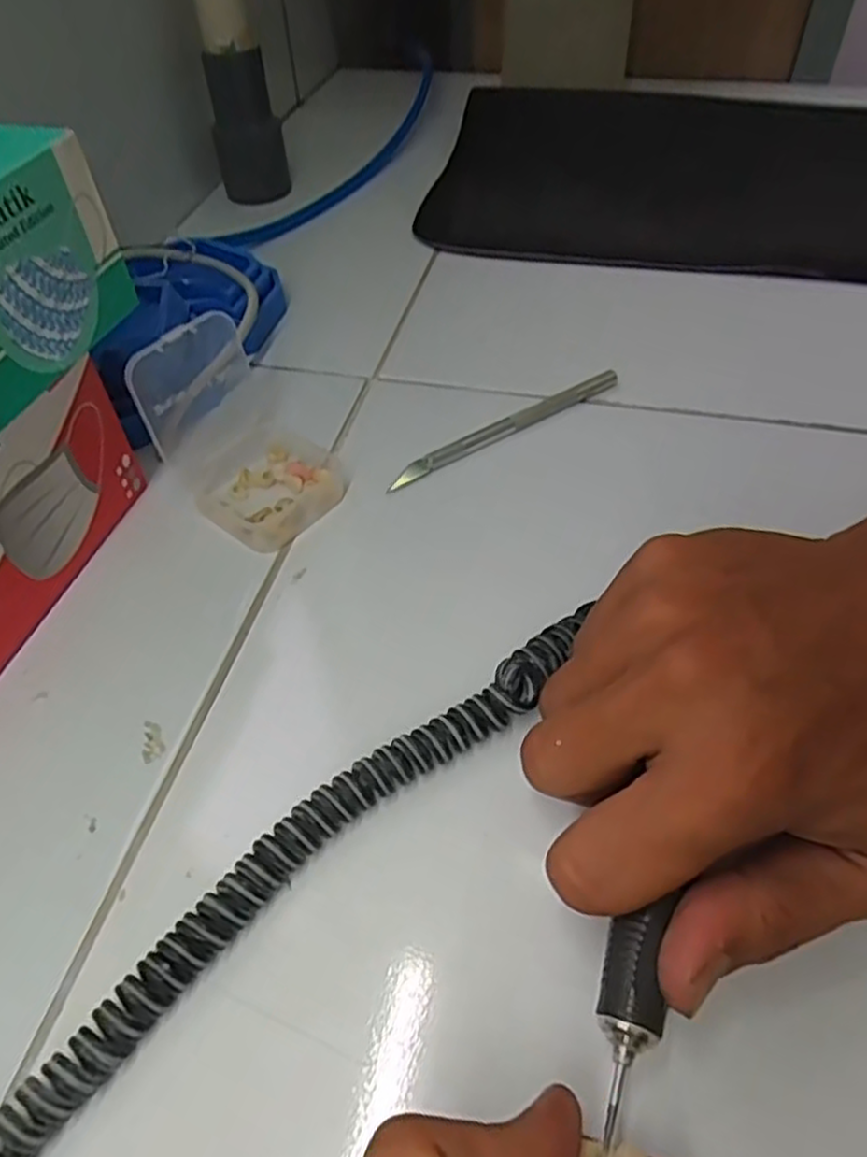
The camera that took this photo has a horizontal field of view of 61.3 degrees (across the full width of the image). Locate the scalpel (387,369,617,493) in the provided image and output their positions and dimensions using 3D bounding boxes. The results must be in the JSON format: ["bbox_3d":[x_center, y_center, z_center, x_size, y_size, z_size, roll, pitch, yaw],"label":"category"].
[{"bbox_3d":[0.037,-0.074,0.360,0.134,0.011,0.012,-29,55,-20],"label":"scalpel"}]

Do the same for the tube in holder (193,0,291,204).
[{"bbox_3d":[-0.133,-0.340,0.493,0.040,0.157,0.032,36,59,26],"label":"tube in holder"}]

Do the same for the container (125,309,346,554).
[{"bbox_3d":[-0.086,-0.066,0.319,0.063,0.064,0.085,-36,57,-24],"label":"container"}]

